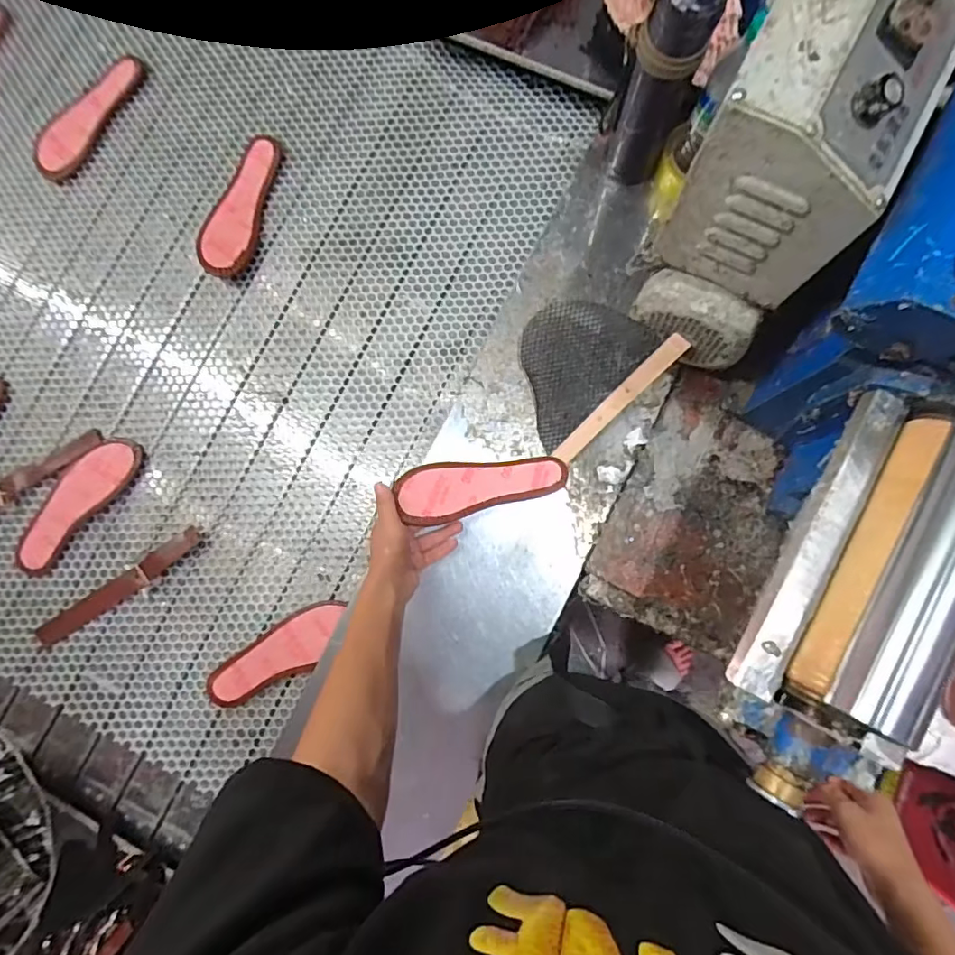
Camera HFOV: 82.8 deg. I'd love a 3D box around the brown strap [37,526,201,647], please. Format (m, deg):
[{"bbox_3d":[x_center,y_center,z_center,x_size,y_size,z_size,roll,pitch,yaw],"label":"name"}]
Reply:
[{"bbox_3d":[-0.487,0.149,0.734,0.246,0.013,0.036,-33,83,1],"label":"brown strap"}]

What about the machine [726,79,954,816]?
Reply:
[{"bbox_3d":[0.369,-0.045,0.495,0.199,0.318,0.602,21,91,6],"label":"machine"}]

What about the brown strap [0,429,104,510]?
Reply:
[{"bbox_3d":[-0.630,0.005,0.748,0.231,0.011,0.038,-33,83,1],"label":"brown strap"}]

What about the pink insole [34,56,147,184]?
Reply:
[{"bbox_3d":[-0.593,-0.555,0.826,0.085,0.007,0.224,36,88,7],"label":"pink insole"}]

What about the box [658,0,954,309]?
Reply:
[{"bbox_3d":[0.277,-0.293,0.462,0.139,0.192,0.187,27,86,5],"label":"box"}]

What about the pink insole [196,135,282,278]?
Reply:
[{"bbox_3d":[-0.347,-0.400,0.788,0.083,0.019,0.223,17,86,6],"label":"pink insole"}]

